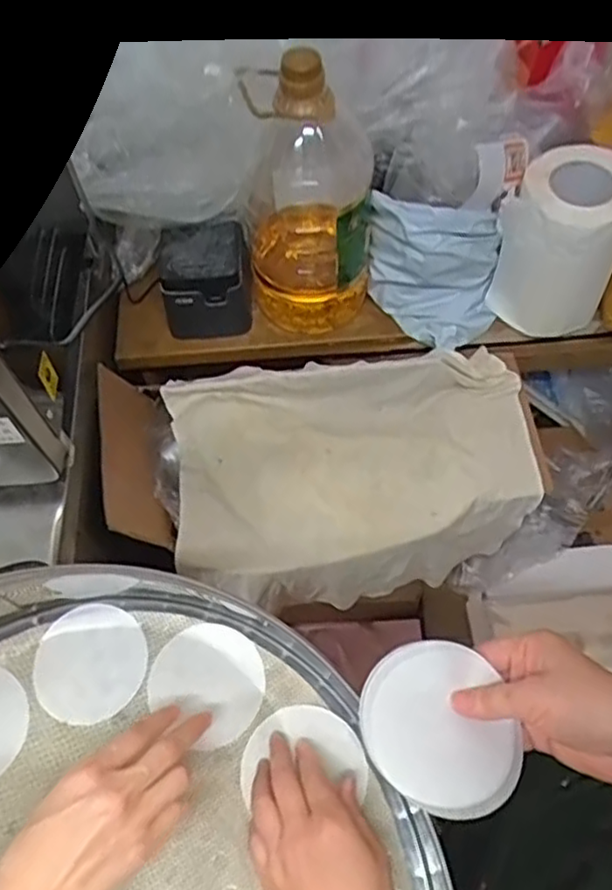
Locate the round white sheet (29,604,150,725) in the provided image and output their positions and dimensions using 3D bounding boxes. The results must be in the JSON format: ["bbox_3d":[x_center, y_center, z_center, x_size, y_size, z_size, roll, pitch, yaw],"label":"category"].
[{"bbox_3d":[-0.184,0.183,0.579,0.094,0.005,0.091,-1,60,2],"label":"round white sheet"}]

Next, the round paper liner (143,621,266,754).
[{"bbox_3d":[-0.079,0.194,0.569,0.092,0.005,0.083,33,69,15],"label":"round paper liner"}]

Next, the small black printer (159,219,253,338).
[{"bbox_3d":[-0.135,-0.218,0.926,0.115,0.128,0.101,-2,60,1],"label":"small black printer"}]

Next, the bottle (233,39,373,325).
[{"bbox_3d":[0.001,-0.283,0.833,0.151,0.319,0.114,4,61,4],"label":"bottle"}]

